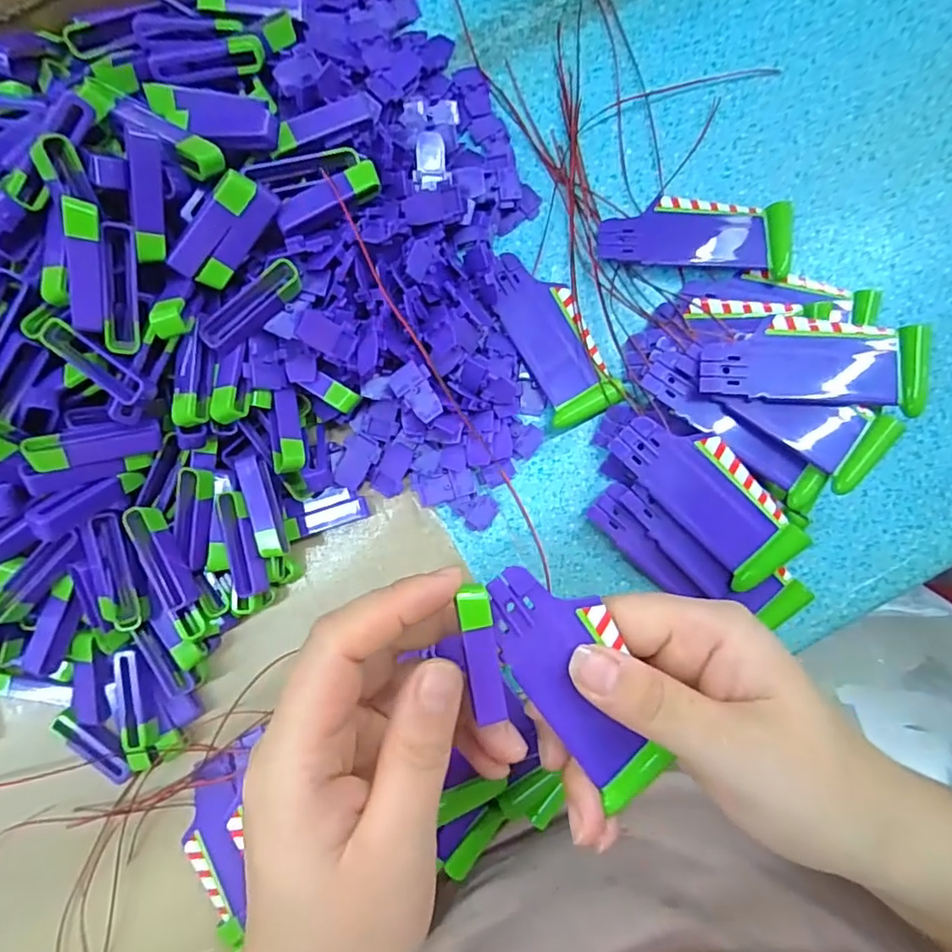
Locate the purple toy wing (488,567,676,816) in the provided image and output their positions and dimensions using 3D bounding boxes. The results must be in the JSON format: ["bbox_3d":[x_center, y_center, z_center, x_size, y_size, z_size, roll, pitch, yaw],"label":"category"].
[{"bbox_3d":[0.035,0.067,0.188,0.037,0.011,0.085,-30,96,-1],"label":"purple toy wing"}]

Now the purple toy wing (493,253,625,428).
[{"bbox_3d":[0.036,-0.068,0.270,0.035,0.010,0.086,-25,88,-1],"label":"purple toy wing"}]

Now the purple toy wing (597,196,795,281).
[{"bbox_3d":[0.105,-0.116,0.270,0.087,0.015,0.036,7,88,0],"label":"purple toy wing"}]

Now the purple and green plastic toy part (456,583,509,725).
[{"bbox_3d":[0.002,0.055,0.177,0.010,0.004,0.043,-8,96,0],"label":"purple and green plastic toy part"}]

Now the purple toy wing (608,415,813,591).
[{"bbox_3d":[0.103,0.007,0.252,0.037,0.005,0.088,-42,85,15],"label":"purple toy wing"}]

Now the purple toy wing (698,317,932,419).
[{"bbox_3d":[0.143,-0.049,0.241,0.086,0.005,0.037,8,86,11],"label":"purple toy wing"}]

